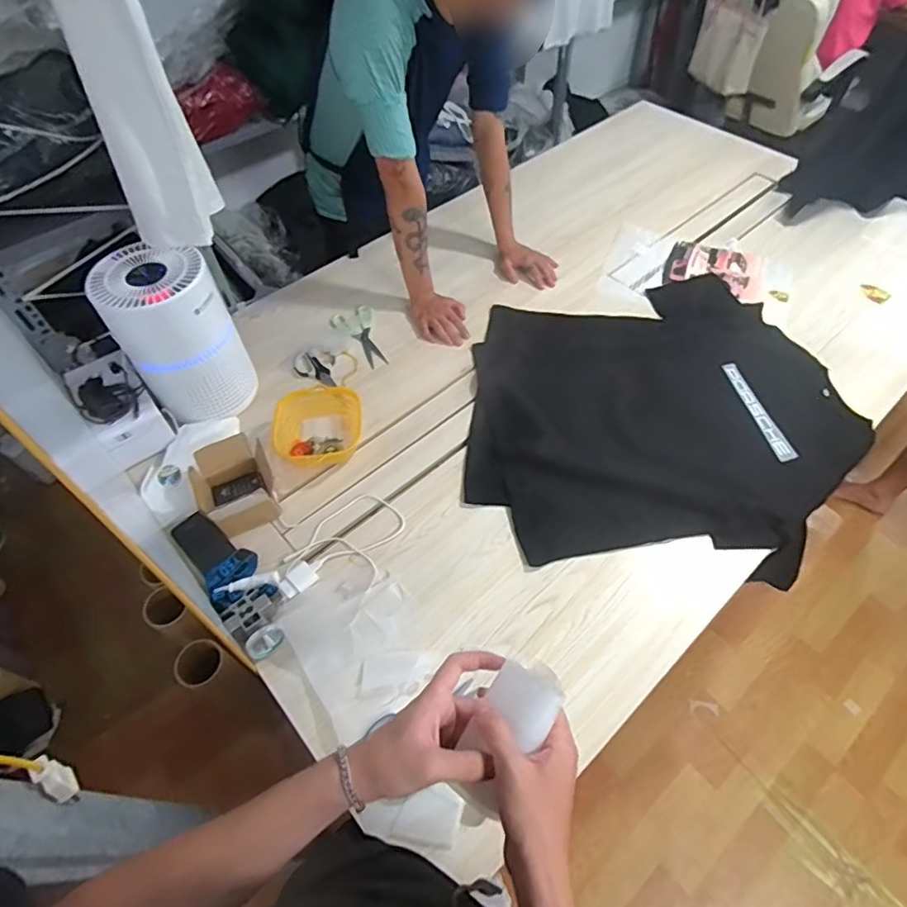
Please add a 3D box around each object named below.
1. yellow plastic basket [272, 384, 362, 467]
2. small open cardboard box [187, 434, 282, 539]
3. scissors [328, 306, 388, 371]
[{"bbox_3d":[-0.263,-0.049,1.052,0.164,0.064,0.164,-4,55,-1],"label":"yellow plastic basket"},{"bbox_3d":[-0.379,0.054,0.951,0.126,0.094,0.157,-26,57,-17],"label":"small open cardboard box"},{"bbox_3d":[-0.200,-0.263,1.223,0.092,0.007,0.178,-25,58,-15],"label":"scissors"}]

